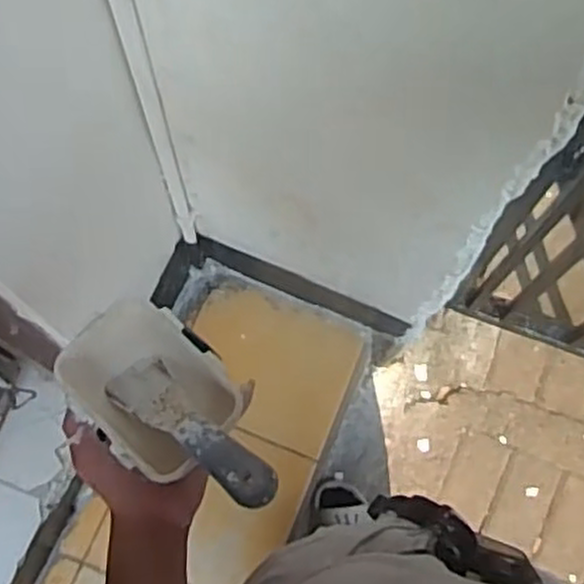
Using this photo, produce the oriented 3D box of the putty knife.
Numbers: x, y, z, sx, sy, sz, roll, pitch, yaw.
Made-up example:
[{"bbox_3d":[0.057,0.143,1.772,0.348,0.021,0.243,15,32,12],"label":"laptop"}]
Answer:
[{"bbox_3d":[-0.079,0.103,0.590,0.183,0.015,0.043,29,73,39],"label":"putty knife"}]

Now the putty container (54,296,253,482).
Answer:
[{"bbox_3d":[-0.113,0.075,0.612,0.137,0.041,0.102,39,77,9],"label":"putty container"}]

